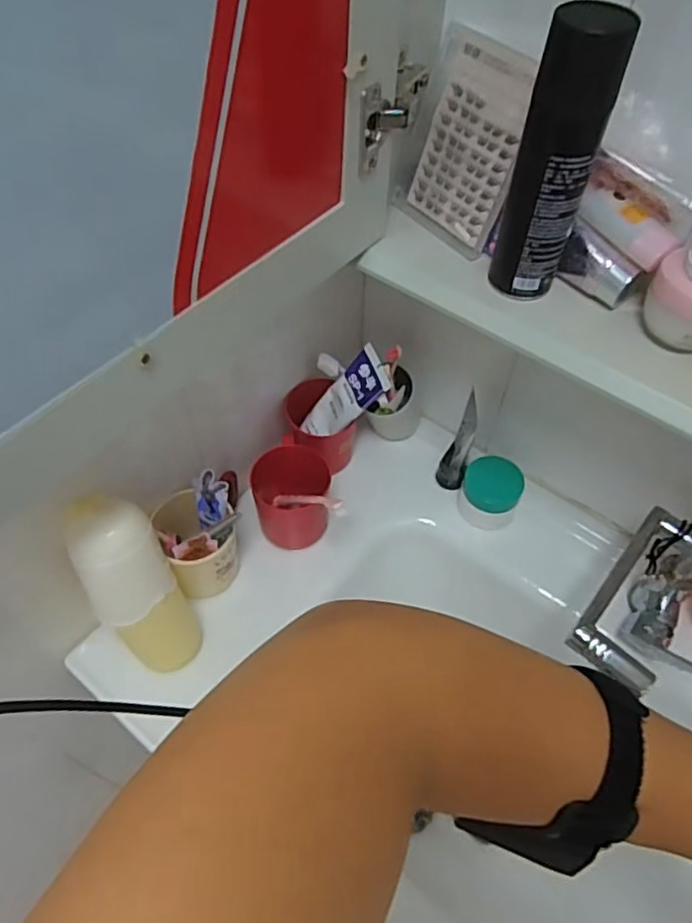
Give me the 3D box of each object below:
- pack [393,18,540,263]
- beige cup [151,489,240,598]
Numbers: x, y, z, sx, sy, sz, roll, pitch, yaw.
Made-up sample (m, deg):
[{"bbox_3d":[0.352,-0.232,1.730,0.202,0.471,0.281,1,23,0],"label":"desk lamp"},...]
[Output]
[{"bbox_3d":[0.098,-0.253,0.501,0.011,0.142,0.102,-19,52,-42],"label":"pack"},{"bbox_3d":[-0.152,0.094,0.675,0.078,0.110,0.087,-23,58,-17],"label":"beige cup"}]

